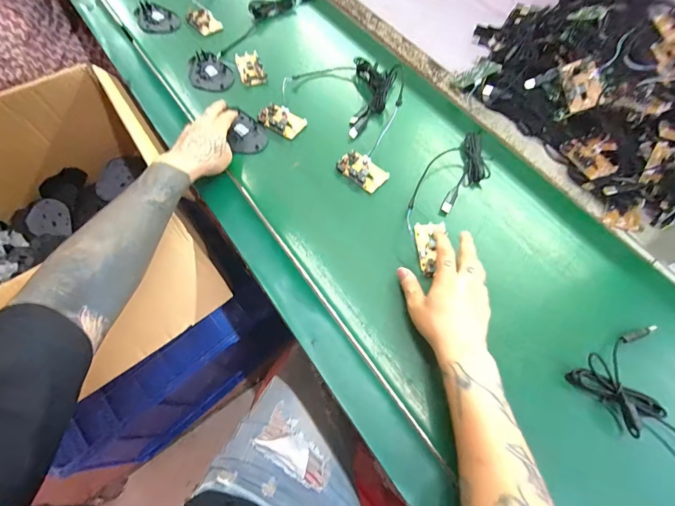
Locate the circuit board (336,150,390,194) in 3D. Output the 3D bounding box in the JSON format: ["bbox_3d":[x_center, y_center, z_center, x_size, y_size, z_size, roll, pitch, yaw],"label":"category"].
[{"bbox_3d":[0.038,-0.126,0.528,0.076,0.017,0.047,41,70,18],"label":"circuit board"}]

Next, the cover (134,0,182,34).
[{"bbox_3d":[-0.378,-0.494,0.706,0.080,0.009,0.118,-26,67,-12],"label":"cover"}]

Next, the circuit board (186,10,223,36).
[{"bbox_3d":[-0.274,-0.476,0.696,0.048,0.013,0.066,-36,69,-17],"label":"circuit board"}]

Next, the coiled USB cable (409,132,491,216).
[{"bbox_3d":[0.179,-0.122,0.527,0.169,0.019,0.080,-38,70,-17],"label":"coiled USB cable"}]

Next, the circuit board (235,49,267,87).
[{"bbox_3d":[-0.163,-0.346,0.633,0.044,0.007,0.084,-17,65,-9],"label":"circuit board"}]

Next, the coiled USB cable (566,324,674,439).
[{"bbox_3d":[0.372,0.186,0.371,0.130,0.032,0.197,-28,67,-13],"label":"coiled USB cable"}]

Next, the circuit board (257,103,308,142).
[{"bbox_3d":[-0.094,-0.223,0.570,0.076,0.011,0.047,31,67,14],"label":"circuit board"}]

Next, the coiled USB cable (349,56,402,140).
[{"bbox_3d":[0.070,-0.278,0.596,0.085,0.033,0.184,4,64,1],"label":"coiled USB cable"}]

